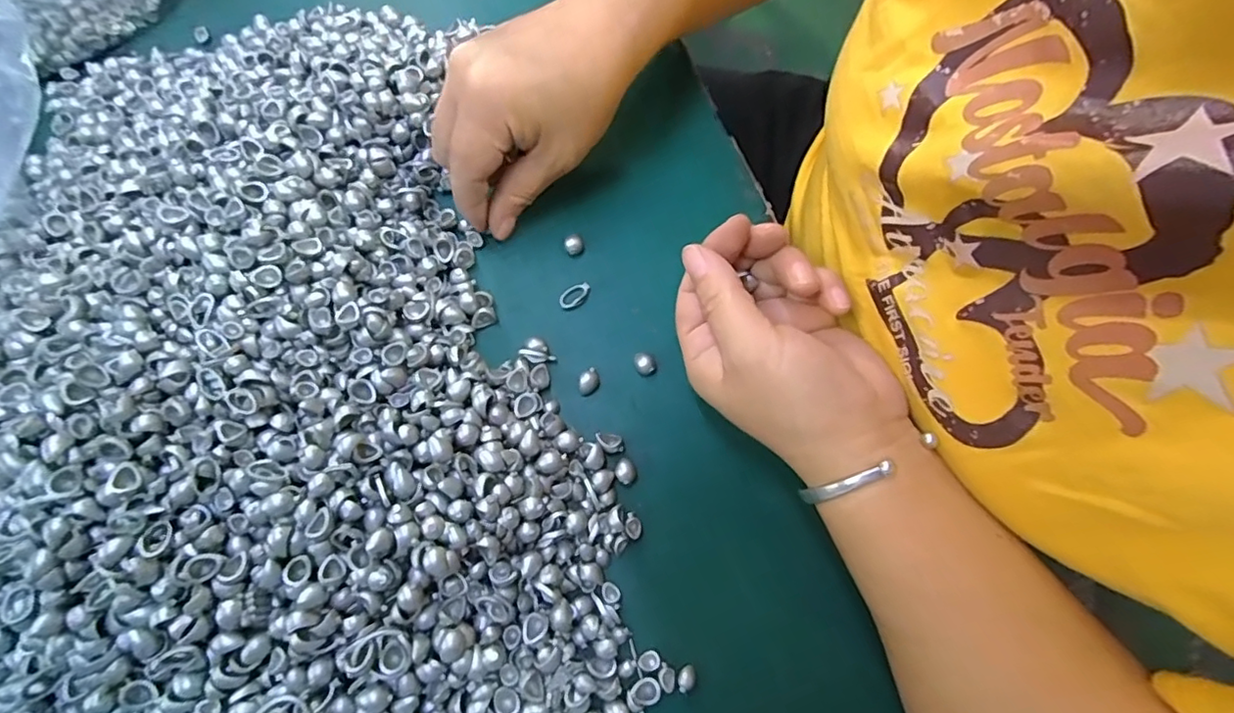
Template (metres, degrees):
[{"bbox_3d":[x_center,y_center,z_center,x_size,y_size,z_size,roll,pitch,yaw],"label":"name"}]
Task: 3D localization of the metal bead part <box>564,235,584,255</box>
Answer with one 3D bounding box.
[{"bbox_3d":[-0.023,-0.060,0.301,0.010,0.005,0.012,-11,73,-2],"label":"metal bead part"}]

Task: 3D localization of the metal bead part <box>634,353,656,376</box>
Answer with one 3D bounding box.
[{"bbox_3d":[0.014,0.003,0.281,0.009,0.006,0.011,-24,74,-6],"label":"metal bead part"}]

